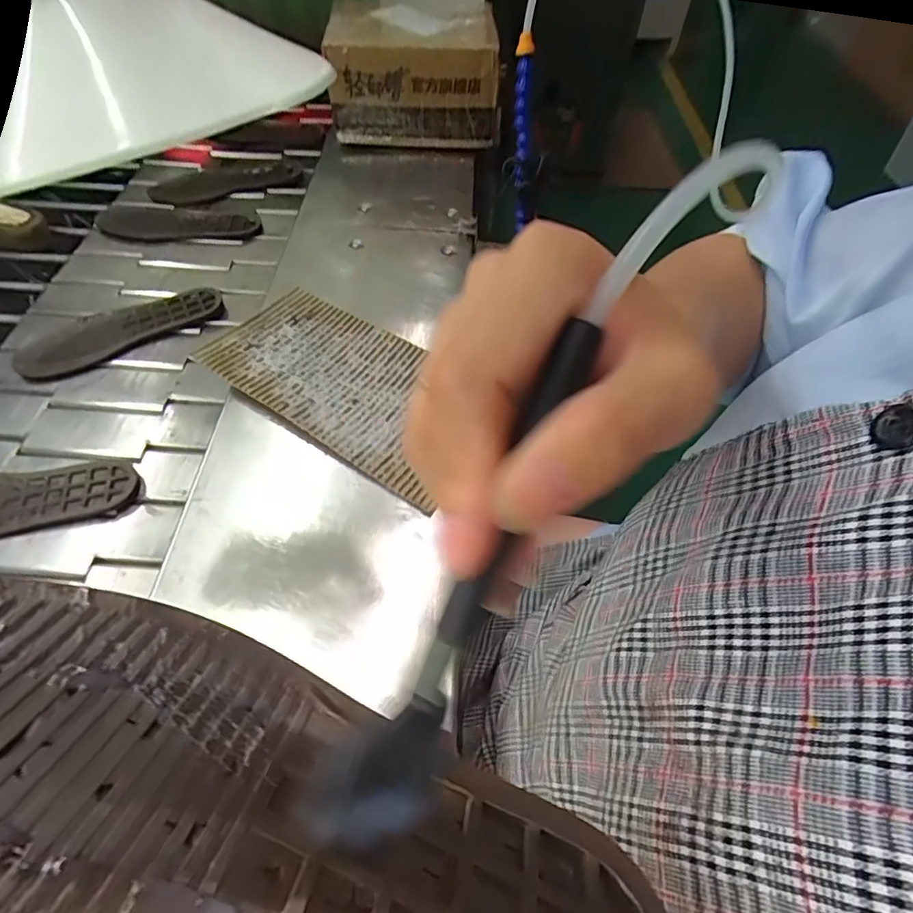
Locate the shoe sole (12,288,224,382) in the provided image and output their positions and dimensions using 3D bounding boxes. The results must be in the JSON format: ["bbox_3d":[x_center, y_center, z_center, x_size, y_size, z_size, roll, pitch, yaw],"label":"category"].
[{"bbox_3d":[-0.406,-0.156,0.646,0.229,0.019,0.079,-29,62,-21],"label":"shoe sole"}]

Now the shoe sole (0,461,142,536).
[{"bbox_3d":[-0.431,0.046,0.507,0.233,0.014,0.082,-3,56,-3],"label":"shoe sole"}]

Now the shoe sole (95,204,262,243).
[{"bbox_3d":[-0.410,-0.344,0.780,0.233,0.014,0.093,2,55,-2],"label":"shoe sole"}]

